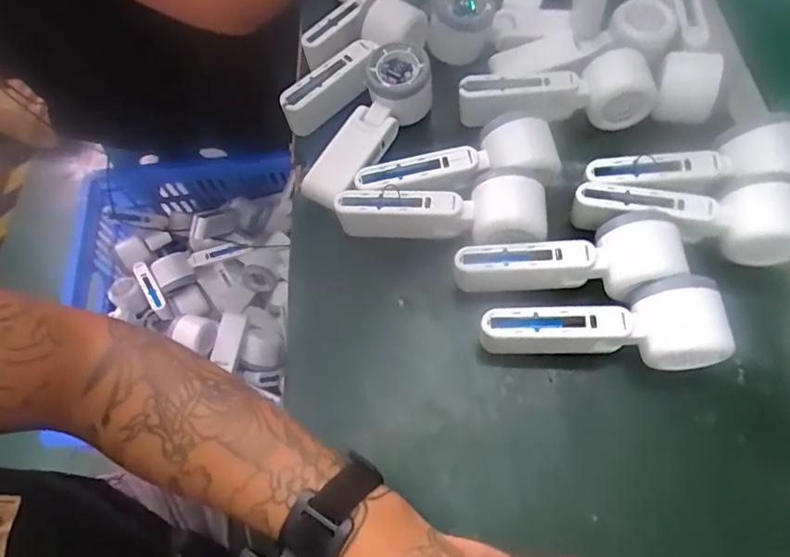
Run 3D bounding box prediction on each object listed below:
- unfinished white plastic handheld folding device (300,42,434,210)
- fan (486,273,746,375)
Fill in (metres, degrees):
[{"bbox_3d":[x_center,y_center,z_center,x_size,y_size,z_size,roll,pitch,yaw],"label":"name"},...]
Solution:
[{"bbox_3d":[-0.024,-0.135,0.466,0.058,0.045,0.159,34,84,18],"label":"unfinished white plastic handheld folding device"},{"bbox_3d":[0.144,0.036,0.370,0.163,0.056,0.053,-2,64,2],"label":"fan"}]

